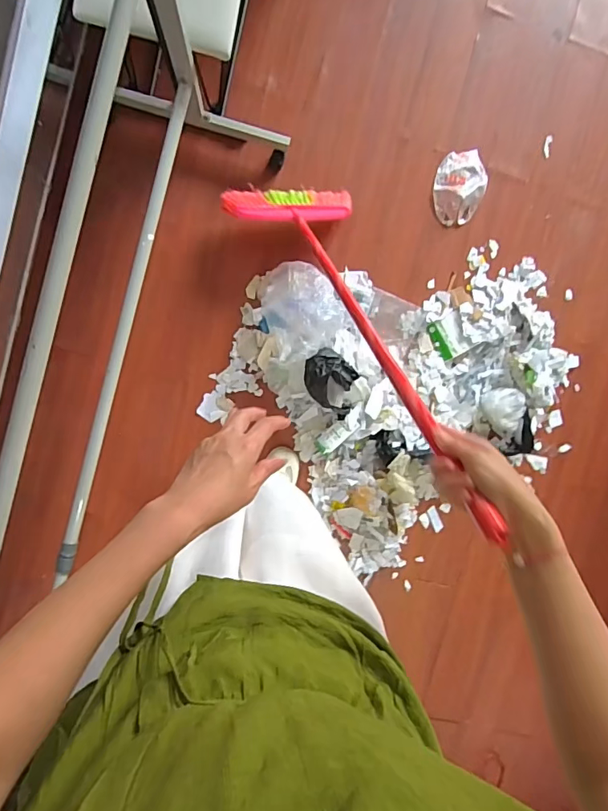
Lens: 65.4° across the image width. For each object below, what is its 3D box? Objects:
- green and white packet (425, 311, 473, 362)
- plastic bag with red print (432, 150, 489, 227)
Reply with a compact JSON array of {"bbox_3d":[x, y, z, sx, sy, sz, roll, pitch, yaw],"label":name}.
[{"bbox_3d":[0.399,-0.189,1.295,0.087,0.015,0.109,-29,96,-1],"label":"green and white packet"},{"bbox_3d":[0.417,-0.584,1.266,0.129,0.033,0.196,13,94,-4],"label":"plastic bag with red print"}]

